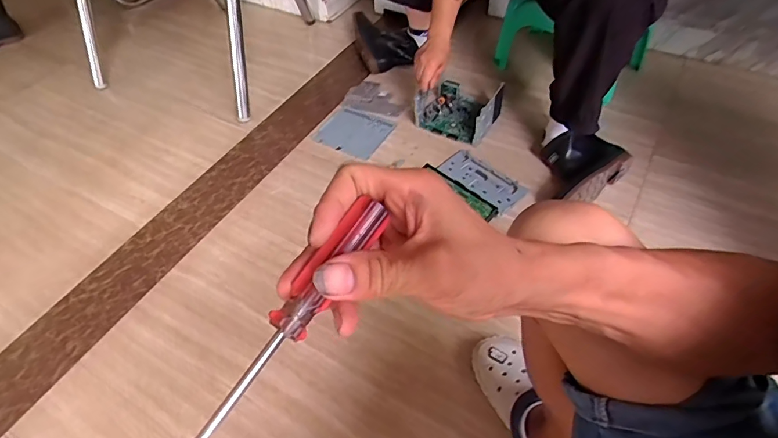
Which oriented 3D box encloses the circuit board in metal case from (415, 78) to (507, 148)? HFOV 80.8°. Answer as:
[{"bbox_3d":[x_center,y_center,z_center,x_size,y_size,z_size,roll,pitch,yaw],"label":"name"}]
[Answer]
[{"bbox_3d":[0.186,-0.300,1.195,0.203,0.101,0.157,24,58,22],"label":"circuit board in metal case"}]

